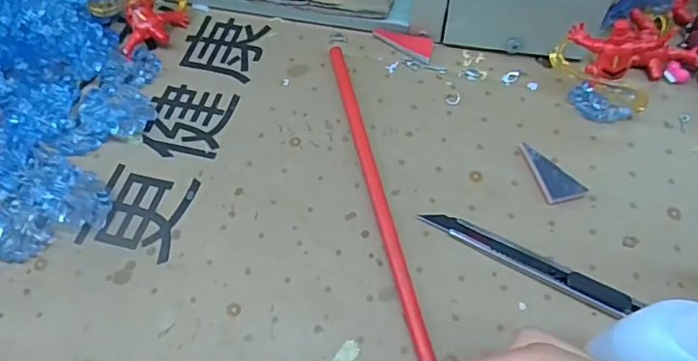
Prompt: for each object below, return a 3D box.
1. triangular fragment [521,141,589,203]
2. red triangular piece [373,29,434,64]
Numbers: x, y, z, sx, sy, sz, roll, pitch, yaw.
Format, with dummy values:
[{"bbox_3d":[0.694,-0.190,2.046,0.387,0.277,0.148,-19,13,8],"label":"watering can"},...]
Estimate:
[{"bbox_3d":[0.107,-0.005,0.293,0.020,0.006,0.037,-13,59,-7],"label":"triangular fragment"},{"bbox_3d":[0.033,-0.085,0.345,0.038,0.004,0.017,13,59,9],"label":"red triangular piece"}]

